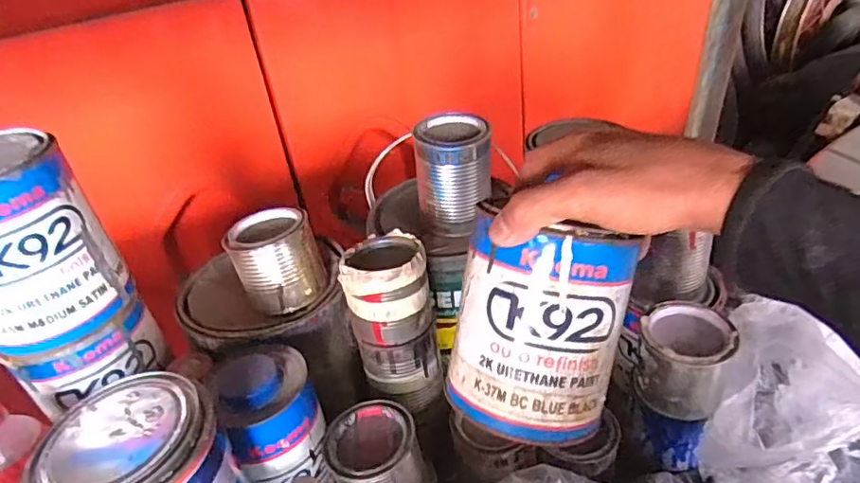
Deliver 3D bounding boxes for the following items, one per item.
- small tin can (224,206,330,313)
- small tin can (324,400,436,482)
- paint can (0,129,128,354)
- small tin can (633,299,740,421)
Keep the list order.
[{"bbox_3d":[-0.136,0.015,0.501,0.075,0.067,0.069,-22,38,-20],"label":"small tin can"},{"bbox_3d":[-0.039,0.181,0.460,0.083,0.063,0.085,-21,37,-19],"label":"small tin can"},{"bbox_3d":[-0.298,0.000,0.406,0.108,0.128,0.096,-28,40,-27],"label":"paint can"},{"bbox_3d":[0.210,0.098,0.466,0.067,0.069,0.068,8,38,20],"label":"small tin can"}]

